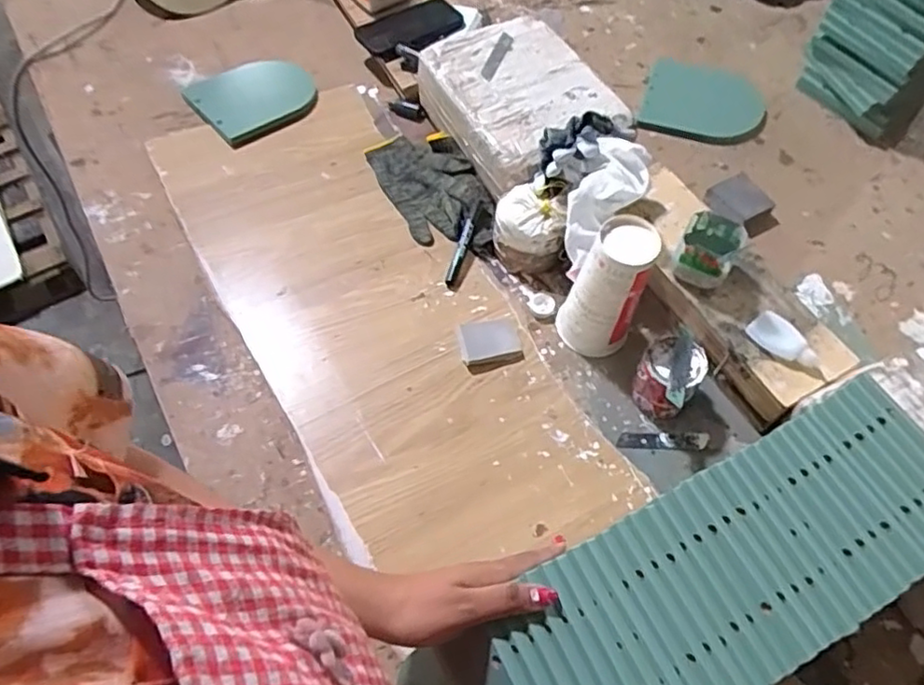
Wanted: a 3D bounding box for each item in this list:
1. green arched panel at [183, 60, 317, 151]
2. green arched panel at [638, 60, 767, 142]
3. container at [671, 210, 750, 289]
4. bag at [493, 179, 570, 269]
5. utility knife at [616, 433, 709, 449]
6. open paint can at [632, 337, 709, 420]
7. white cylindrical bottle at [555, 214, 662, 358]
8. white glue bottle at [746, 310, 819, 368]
[{"bbox_3d":[-0.307,-0.368,0.952,0.161,0.020,0.153,-37,66,-21],"label":"green arched panel"},{"bbox_3d":[0.358,-0.357,0.956,0.169,0.016,0.156,17,60,9],"label":"green arched panel"},{"bbox_3d":[0.271,-0.102,0.713,0.062,0.054,0.075,30,63,16],"label":"container"},{"bbox_3d":[0.080,-0.141,0.782,0.080,0.101,0.068,5,59,2],"label":"bag"},{"bbox_3d":[0.220,0.107,0.705,0.098,0.004,0.017,1,59,-1],"label":"utility knife"},{"bbox_3d":[0.218,0.042,0.697,0.060,0.082,0.063,0,59,-1],"label":"open paint can"},{"bbox_3d":[0.155,-0.061,0.701,0.075,0.162,0.070,0,59,-1],"label":"white cylindrical bottle"},{"bbox_3d":[0.339,-0.001,0.676,0.033,0.016,0.073,-37,66,-20],"label":"white glue bottle"}]

